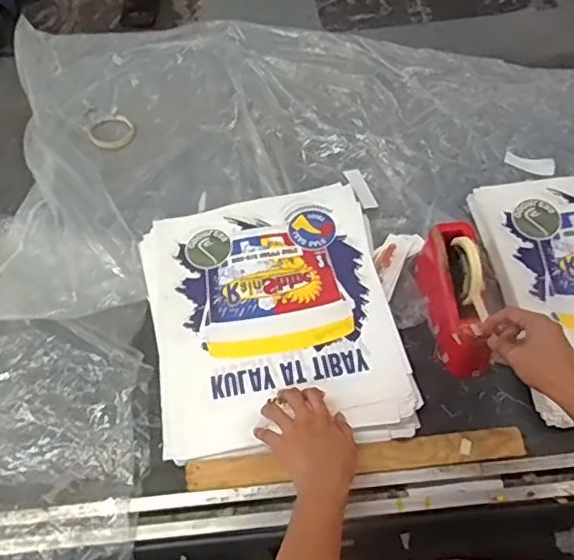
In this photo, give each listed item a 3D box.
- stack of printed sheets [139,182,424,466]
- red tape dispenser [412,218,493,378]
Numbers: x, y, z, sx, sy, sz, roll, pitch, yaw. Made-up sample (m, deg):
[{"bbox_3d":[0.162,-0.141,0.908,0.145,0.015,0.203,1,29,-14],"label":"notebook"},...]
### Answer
[{"bbox_3d":[-0.025,0.044,0.860,0.349,0.028,0.416,-11,58,-5],"label":"stack of printed sheets"},{"bbox_3d":[0.243,0.022,0.818,0.069,0.120,0.194,-6,57,-2],"label":"red tape dispenser"}]

